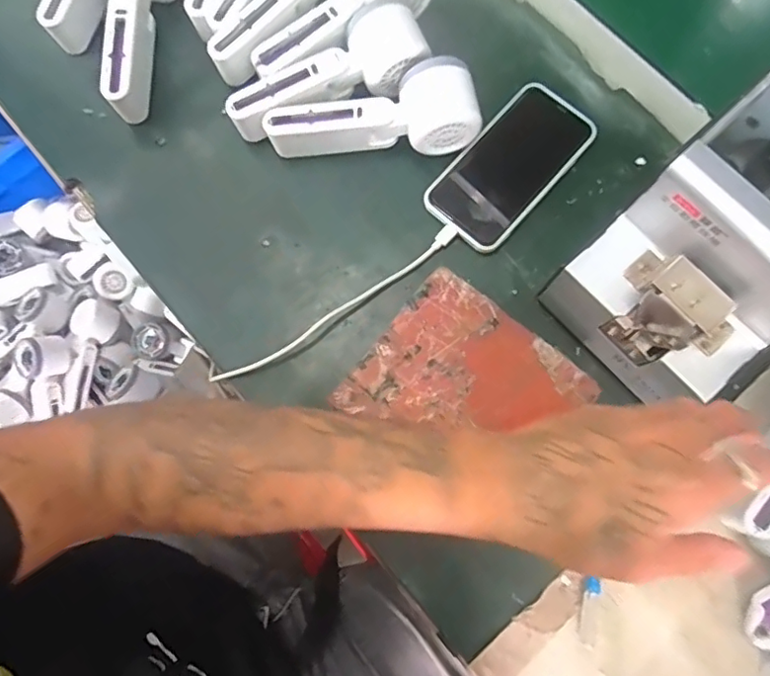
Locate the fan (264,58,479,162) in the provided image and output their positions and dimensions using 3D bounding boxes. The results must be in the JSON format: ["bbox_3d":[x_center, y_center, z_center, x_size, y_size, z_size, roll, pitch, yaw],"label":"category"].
[{"bbox_3d":[-0.010,-0.171,0.442,0.167,0.047,0.056,-13,77,-2],"label":"fan"}]

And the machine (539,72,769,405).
[{"bbox_3d":[0.219,-0.058,0.368,0.175,0.150,0.127,-41,80,-8],"label":"machine"}]

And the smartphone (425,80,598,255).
[{"bbox_3d":[0.104,-0.142,0.456,0.074,0.009,0.146,42,81,9],"label":"smartphone"}]

